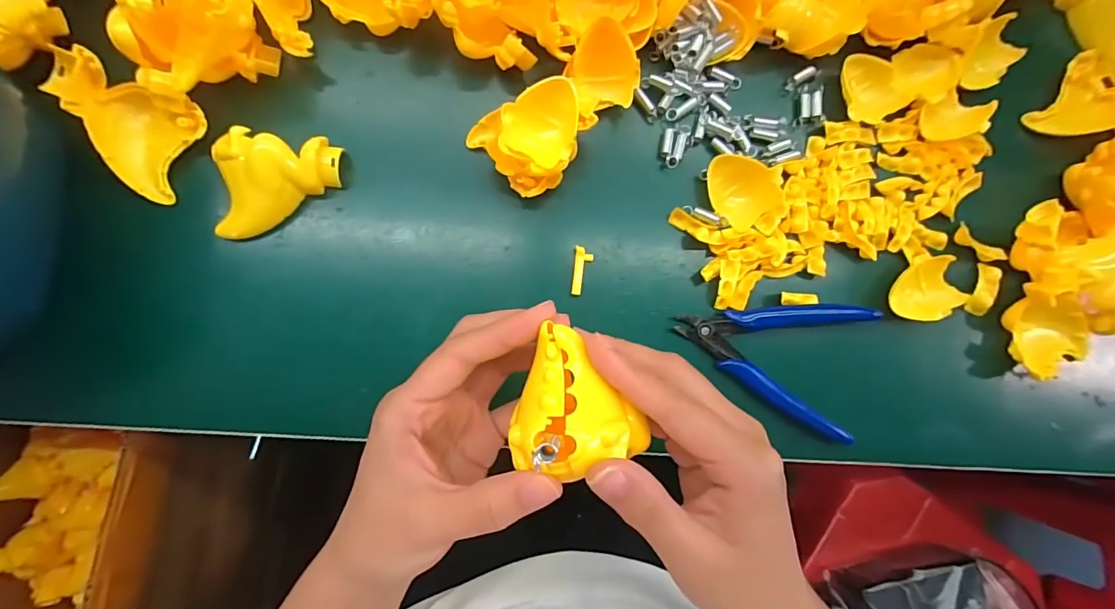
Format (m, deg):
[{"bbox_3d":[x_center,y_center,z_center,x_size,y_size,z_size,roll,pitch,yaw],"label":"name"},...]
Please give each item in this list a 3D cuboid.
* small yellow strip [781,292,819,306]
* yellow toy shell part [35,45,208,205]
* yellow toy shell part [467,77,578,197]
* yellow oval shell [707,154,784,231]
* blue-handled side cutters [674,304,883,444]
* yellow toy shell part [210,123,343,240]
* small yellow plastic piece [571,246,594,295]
[{"bbox_3d":[0.149,-0.003,0.291,0.024,0.004,0.008,3,83,-4],"label":"small yellow strip"},{"bbox_3d":[-0.230,-0.096,0.250,0.061,0.034,0.054,30,82,-1],"label":"yellow toy shell part"},{"bbox_3d":[-0.019,-0.089,0.268,0.057,0.047,0.049,-6,84,-5],"label":"yellow toy shell part"},{"bbox_3d":[0.110,-0.069,0.284,0.045,0.009,0.038,39,119,7],"label":"yellow oval shell"},{"bbox_3d":[0.129,0.026,0.281,0.113,0.008,0.077,19,82,-2],"label":"blue-handled side cutters"},{"bbox_3d":[-0.154,-0.066,0.262,0.064,0.031,0.052,-1,84,-5],"label":"yellow toy shell part"},{"bbox_3d":[0.015,-0.020,0.281,0.011,0.004,0.028,4,83,-4],"label":"small yellow plastic piece"}]

